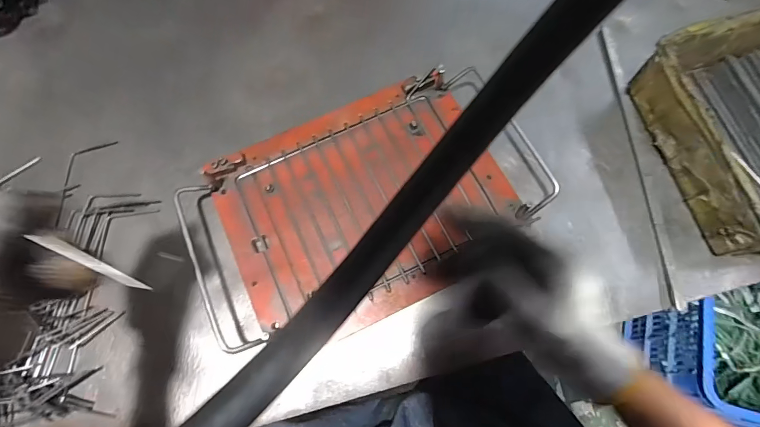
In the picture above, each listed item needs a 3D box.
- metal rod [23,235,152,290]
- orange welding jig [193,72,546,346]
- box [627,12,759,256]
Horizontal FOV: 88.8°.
[{"bbox_3d":[-0.179,0.033,0.245,0.065,0.007,0.006,35,70,-20],"label":"metal rod"},{"bbox_3d":[-0.015,-0.014,0.421,0.298,0.025,0.233,-24,69,-7],"label":"orange welding jig"},{"bbox_3d":[0.410,-0.084,0.414,0.185,0.077,0.252,-11,68,-2],"label":"box"}]

